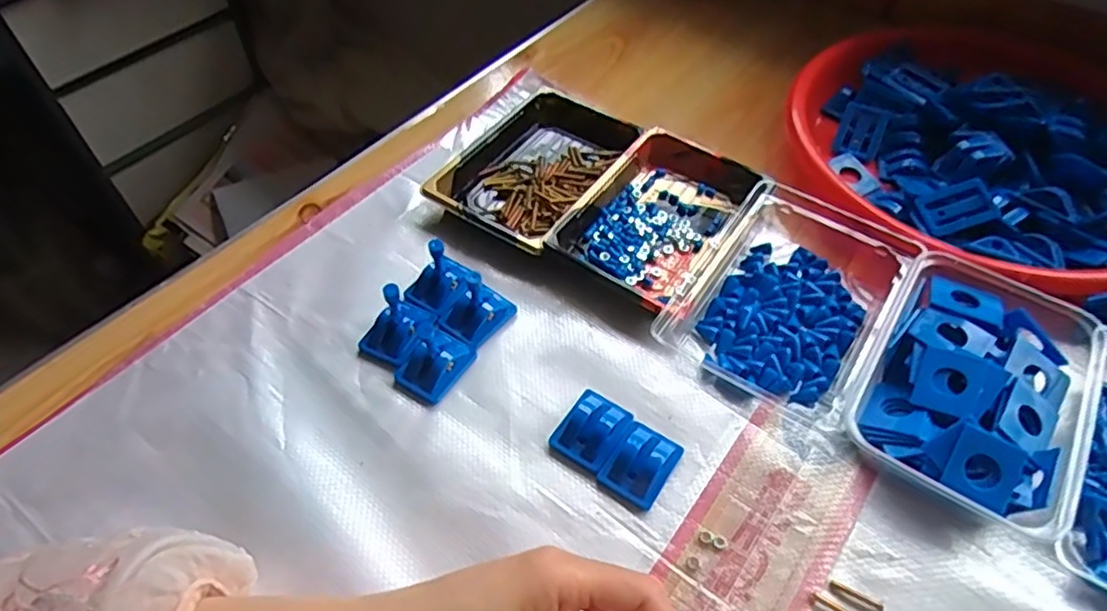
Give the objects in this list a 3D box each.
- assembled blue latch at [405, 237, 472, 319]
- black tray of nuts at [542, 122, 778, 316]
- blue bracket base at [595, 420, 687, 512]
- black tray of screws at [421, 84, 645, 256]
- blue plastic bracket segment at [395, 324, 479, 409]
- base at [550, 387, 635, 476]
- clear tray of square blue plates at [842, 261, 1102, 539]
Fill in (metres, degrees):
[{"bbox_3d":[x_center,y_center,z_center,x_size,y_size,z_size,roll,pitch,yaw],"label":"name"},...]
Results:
[{"bbox_3d":[-0.075,-0.021,0.429,0.030,0.039,0.039,35,59,24],"label":"assembled blue latch"},{"bbox_3d":[0.079,-0.066,0.477,0.107,0.029,0.164,29,57,21],"label":"black tray of nuts"},{"bbox_3d":[0.051,0.087,0.371,0.034,0.017,0.046,31,58,22],"label":"blue bracket base"},{"bbox_3d":[-0.012,-0.113,0.519,0.110,0.021,0.163,28,57,20],"label":"black tray of screws"},{"bbox_3d":[-0.074,0.034,0.404,0.034,0.020,0.045,27,57,19],"label":"blue plastic bracket segment"},{"bbox_3d":[0.024,0.071,0.385,0.036,0.015,0.044,30,58,21],"label":"base"},{"bbox_3d":[0.243,0.047,0.385,0.108,0.035,0.160,28,57,20],"label":"clear tray of square blue plates"}]

